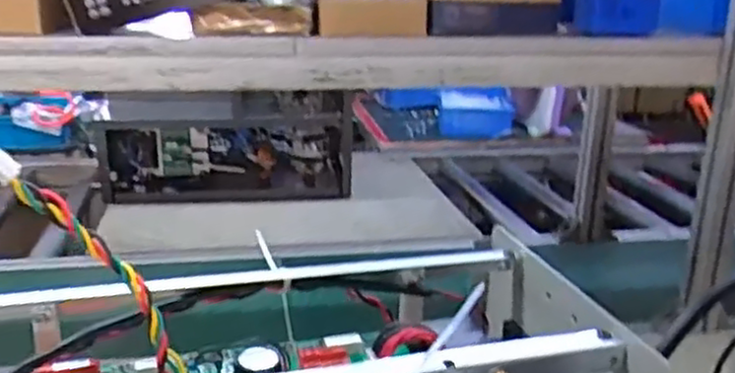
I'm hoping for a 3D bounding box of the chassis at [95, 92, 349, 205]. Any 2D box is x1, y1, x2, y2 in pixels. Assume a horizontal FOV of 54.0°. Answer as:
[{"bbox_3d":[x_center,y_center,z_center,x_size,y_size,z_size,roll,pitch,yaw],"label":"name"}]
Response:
[{"bbox_3d":[-0.296,-0.088,1.533,0.497,0.249,0.145,-1,18,-11],"label":"chassis"}]

